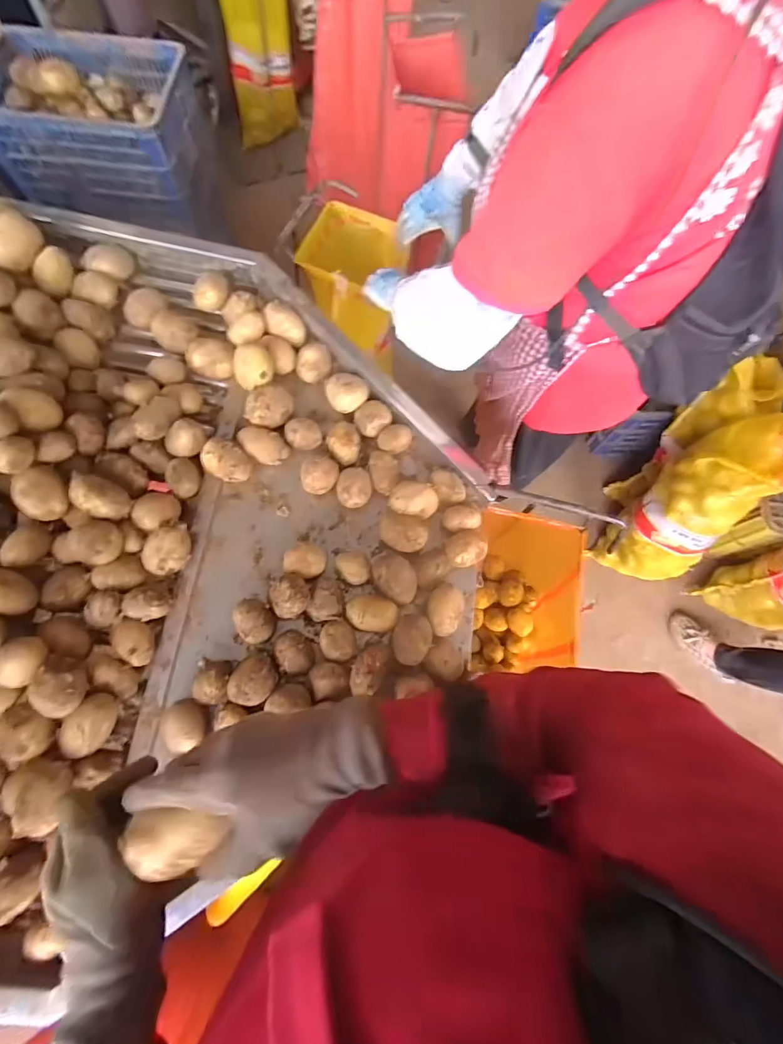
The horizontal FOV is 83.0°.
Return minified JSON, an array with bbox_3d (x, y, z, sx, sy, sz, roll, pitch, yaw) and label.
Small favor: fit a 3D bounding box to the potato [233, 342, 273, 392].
[{"bbox_3d":[-0.213,-0.236,0.692,0.055,0.055,0.064,-11,74,-5],"label":"potato"}]

